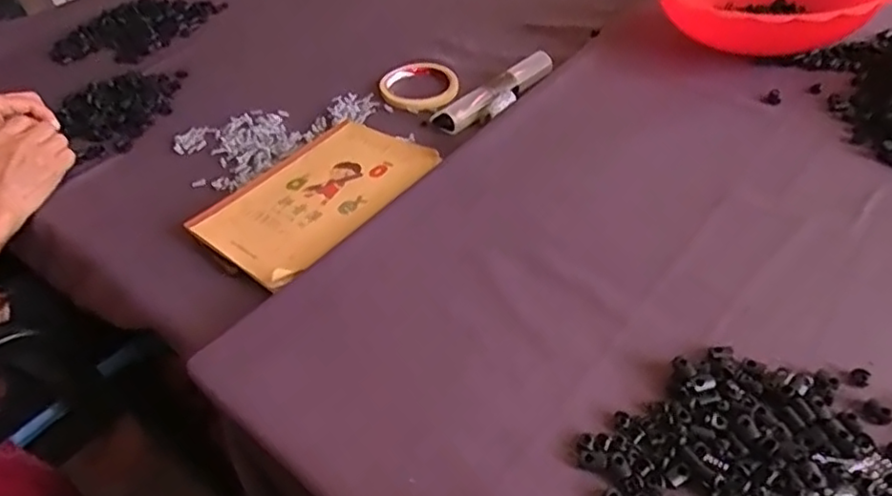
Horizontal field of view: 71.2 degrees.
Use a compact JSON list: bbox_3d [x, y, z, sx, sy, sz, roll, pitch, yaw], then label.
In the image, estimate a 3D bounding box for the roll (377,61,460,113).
[{"bbox_3d":[-0.032,-0.193,0.737,0.089,0.009,0.094,-13,44,-3],"label":"roll"}]

